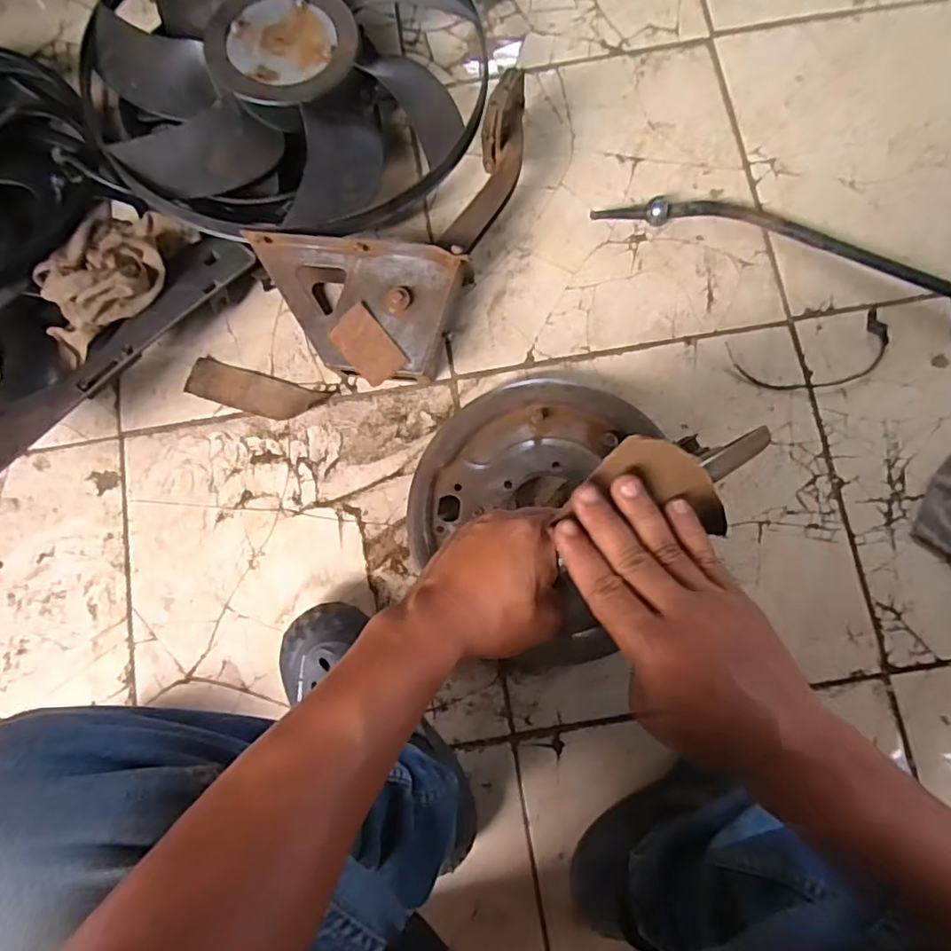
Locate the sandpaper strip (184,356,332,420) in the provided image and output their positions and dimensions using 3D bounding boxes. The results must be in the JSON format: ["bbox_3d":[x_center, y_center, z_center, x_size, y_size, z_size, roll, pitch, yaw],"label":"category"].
[{"bbox_3d":[-0.264,-0.100,0.712,0.160,0.008,0.049,16,81,2],"label":"sandpaper strip"}]

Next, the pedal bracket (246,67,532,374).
[{"bbox_3d":[-0.099,-0.290,0.688,0.239,0.109,0.354,20,82,5],"label":"pedal bracket"}]

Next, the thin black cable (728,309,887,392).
[{"bbox_3d":[0.399,-0.141,0.698,0.182,0.009,0.080,-15,83,0],"label":"thin black cable"}]

